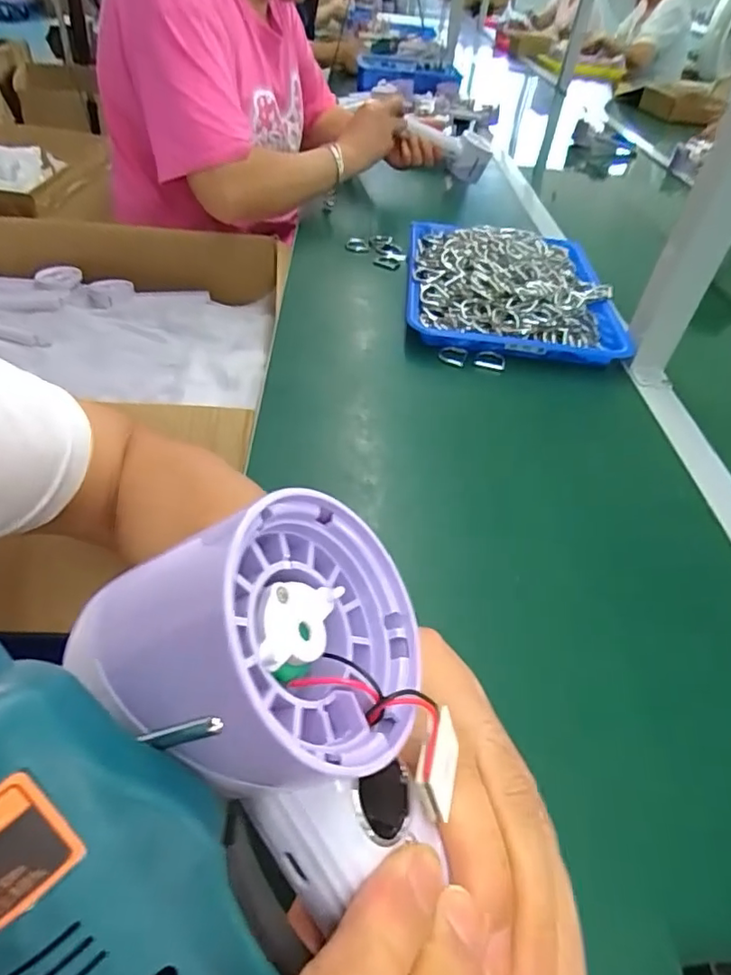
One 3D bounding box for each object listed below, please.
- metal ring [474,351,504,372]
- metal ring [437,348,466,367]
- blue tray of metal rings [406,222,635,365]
[{"bbox_3d":[0.136,-0.137,0.622,0.034,0.009,0.034,4,44,-4],"label":"metal ring"},{"bbox_3d":[0.094,-0.144,0.624,0.030,0.010,0.030,4,44,-4],"label":"metal ring"},{"bbox_3d":[0.183,-0.266,0.727,0.259,0.070,0.326,7,44,-1],"label":"blue tray of metal rings"}]

